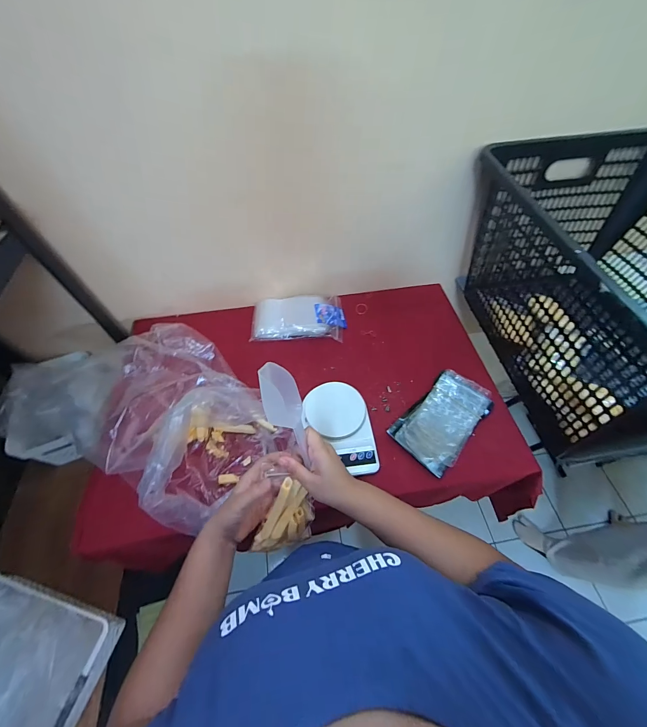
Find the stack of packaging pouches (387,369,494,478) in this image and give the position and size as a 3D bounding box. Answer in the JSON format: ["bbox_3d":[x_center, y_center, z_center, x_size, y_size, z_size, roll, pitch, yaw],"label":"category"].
[{"bbox_3d":[0.232,0.103,0.587,0.199,0.019,0.115,-39,64,-22],"label":"stack of packaging pouches"}]

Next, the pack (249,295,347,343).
[{"bbox_3d":[-0.059,-0.113,0.735,0.223,0.036,0.137,-3,57,-1],"label":"pack"}]

